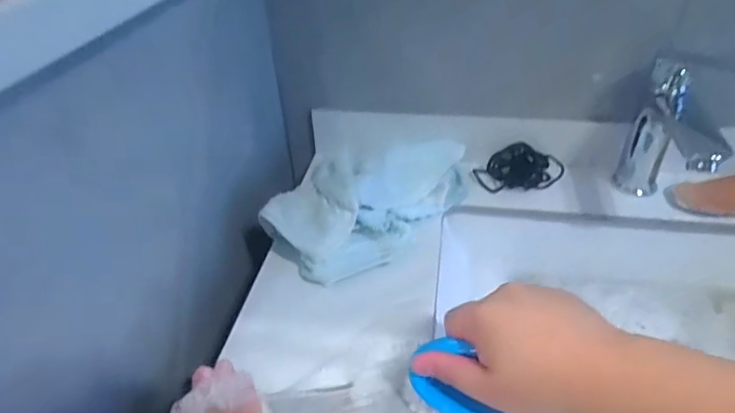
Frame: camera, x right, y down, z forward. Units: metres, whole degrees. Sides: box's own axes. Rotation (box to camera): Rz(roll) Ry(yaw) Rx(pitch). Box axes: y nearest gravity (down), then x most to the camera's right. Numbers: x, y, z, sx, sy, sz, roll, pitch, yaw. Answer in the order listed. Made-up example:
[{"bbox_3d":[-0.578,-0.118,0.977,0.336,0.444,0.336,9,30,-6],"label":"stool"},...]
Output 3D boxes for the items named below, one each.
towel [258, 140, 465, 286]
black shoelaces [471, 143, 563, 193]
[{"bbox_3d":[-0.001,-0.021,0.543,0.151,0.062,0.232,25,46,32],"label":"towel"},{"bbox_3d":[0.184,-0.049,0.602,0.097,0.032,0.058,-9,38,-6],"label":"black shoelaces"}]

